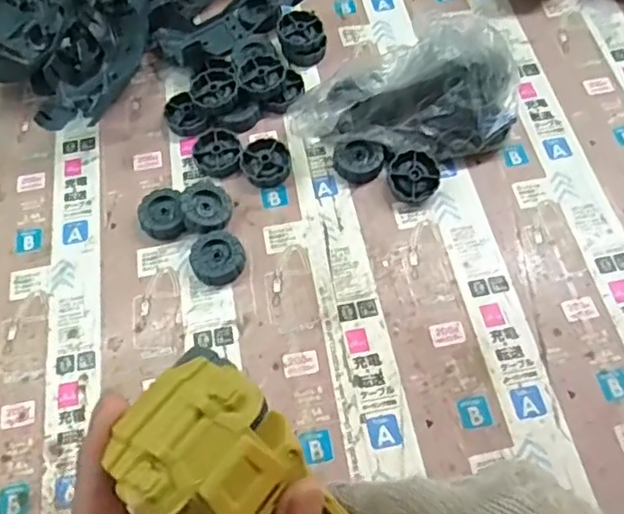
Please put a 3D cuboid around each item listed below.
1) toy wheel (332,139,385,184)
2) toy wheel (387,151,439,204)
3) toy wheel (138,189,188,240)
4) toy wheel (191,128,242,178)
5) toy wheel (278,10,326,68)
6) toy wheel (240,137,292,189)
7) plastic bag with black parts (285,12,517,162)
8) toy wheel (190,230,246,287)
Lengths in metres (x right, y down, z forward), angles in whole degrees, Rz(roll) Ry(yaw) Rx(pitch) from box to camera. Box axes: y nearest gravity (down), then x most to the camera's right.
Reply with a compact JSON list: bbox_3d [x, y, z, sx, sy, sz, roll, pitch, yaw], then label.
[{"bbox_3d":[0.036,-0.074,0.481,0.039,0.016,0.033,0,63,3],"label":"toy wheel"},{"bbox_3d":[0.076,-0.060,0.469,0.036,0.008,0.037,-24,92,1],"label":"toy wheel"},{"bbox_3d":[-0.113,-0.031,0.469,0.032,0.016,0.039,-17,64,-5],"label":"toy wheel"},{"bbox_3d":[-0.074,-0.082,0.492,0.037,0.010,0.045,-17,64,-6],"label":"toy wheel"},{"bbox_3d":[-0.008,-0.187,0.537,0.039,0.025,0.044,-8,63,-1],"label":"toy wheel"},{"bbox_3d":[-0.035,-0.073,0.486,0.038,0.011,0.041,-1,63,2],"label":"toy wheel"},{"bbox_3d":[0.069,-0.125,0.476,0.173,0.069,0.099,-12,63,-3],"label":"plastic bag with black parts"},{"bbox_3d":[-0.067,0.001,0.448,0.036,0.012,0.037,-1,63,2],"label":"toy wheel"}]

